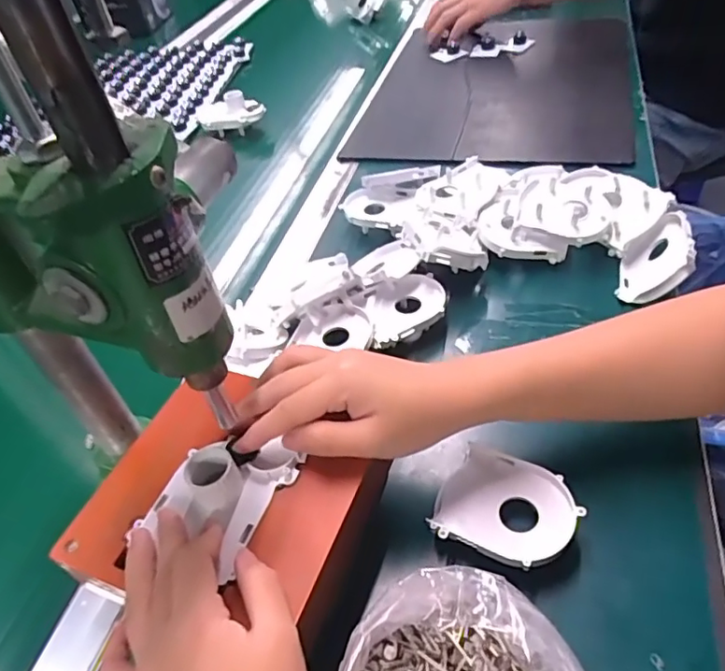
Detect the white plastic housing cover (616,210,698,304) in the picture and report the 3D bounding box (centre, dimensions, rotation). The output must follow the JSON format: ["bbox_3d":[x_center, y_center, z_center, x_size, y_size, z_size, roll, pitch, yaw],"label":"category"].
[{"bbox_3d":[0.257,-0.067,0.493,0.025,0.075,0.074,28,54,-15],"label":"white plastic housing cover"}]

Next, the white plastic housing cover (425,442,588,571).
[{"bbox_3d":[0.090,0.111,0.358,0.080,0.026,0.069,18,51,26],"label":"white plastic housing cover"}]

